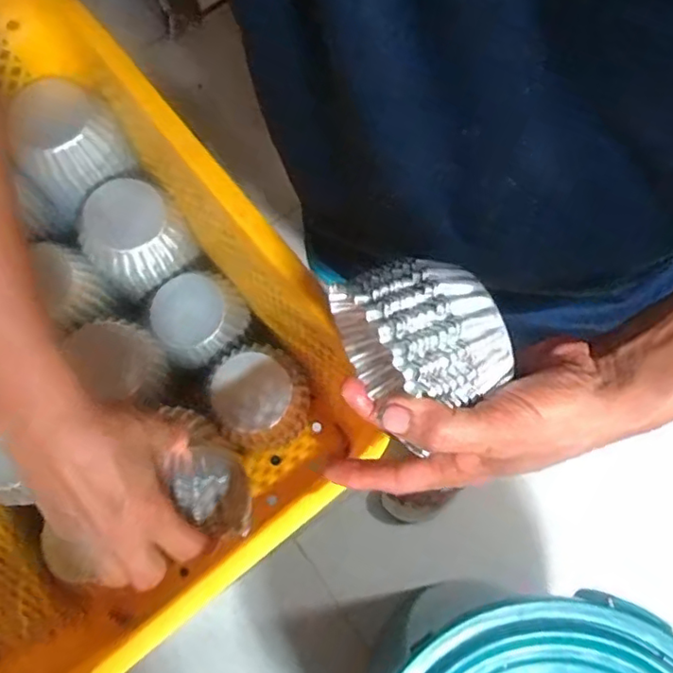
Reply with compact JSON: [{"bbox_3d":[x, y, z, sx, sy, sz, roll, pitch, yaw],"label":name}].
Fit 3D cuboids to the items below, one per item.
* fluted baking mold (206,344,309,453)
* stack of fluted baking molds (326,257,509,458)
[{"bbox_3d":[-0.077,0.058,0.590,0.097,0.037,0.099,0,74,2],"label":"fluted baking mold"},{"bbox_3d":[0.045,-0.001,0.332,0.063,0.096,0.090,-30,75,-7],"label":"stack of fluted baking molds"}]

